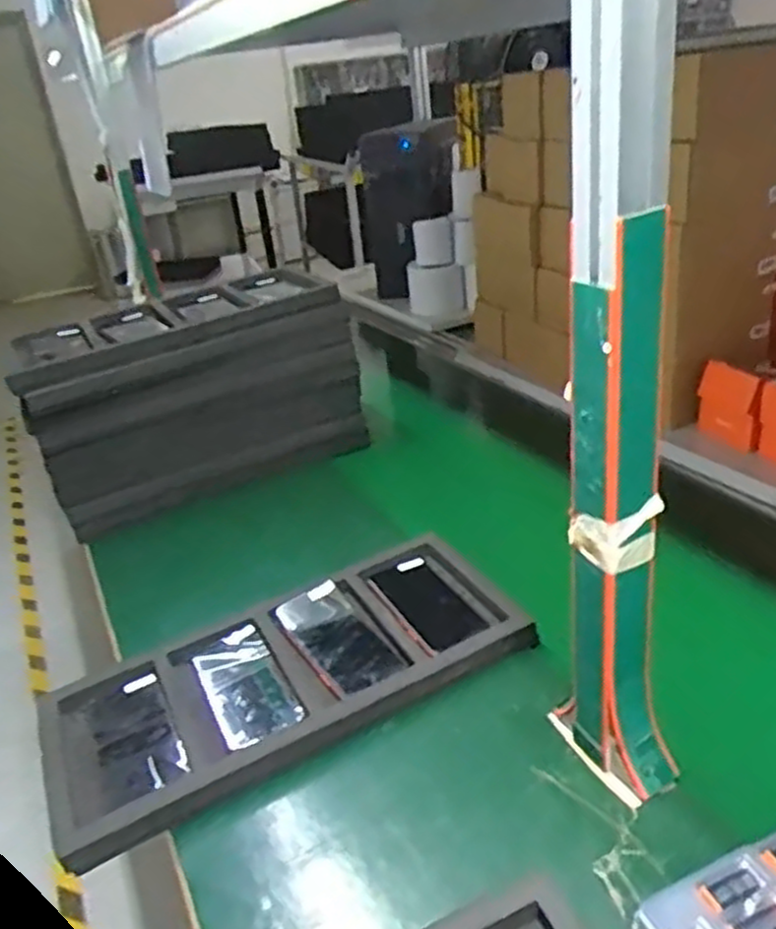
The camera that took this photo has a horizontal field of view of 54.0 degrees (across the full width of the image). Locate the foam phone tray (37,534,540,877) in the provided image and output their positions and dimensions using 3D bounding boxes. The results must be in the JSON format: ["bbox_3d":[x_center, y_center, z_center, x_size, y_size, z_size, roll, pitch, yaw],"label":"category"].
[{"bbox_3d":[-0.107,0.215,0.810,0.490,0.040,0.231,-18,28,-20],"label":"foam phone tray"}]

